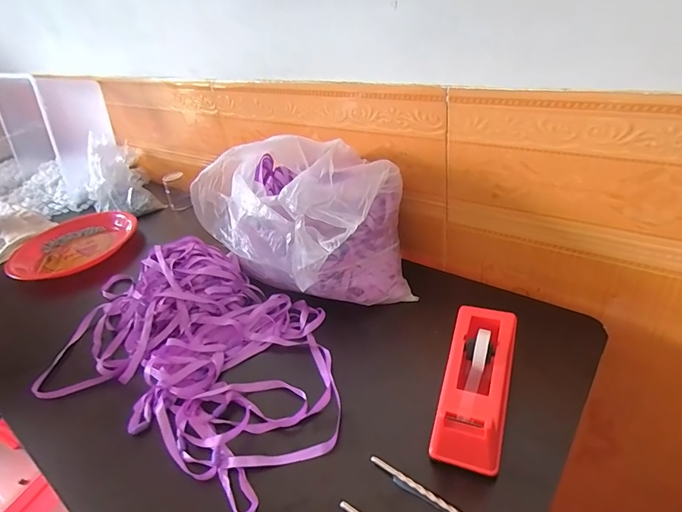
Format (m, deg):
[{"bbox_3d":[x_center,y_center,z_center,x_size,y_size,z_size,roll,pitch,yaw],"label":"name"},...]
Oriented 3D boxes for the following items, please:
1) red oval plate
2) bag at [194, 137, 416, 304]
[{"bbox_3d":[-0.541,-0.027,0.847,0.231,0.045,0.203,-32,38,-30],"label":"red oval plate"},{"bbox_3d":[-0.048,-0.049,0.578,0.272,0.183,0.197,22,46,38],"label":"bag"}]

